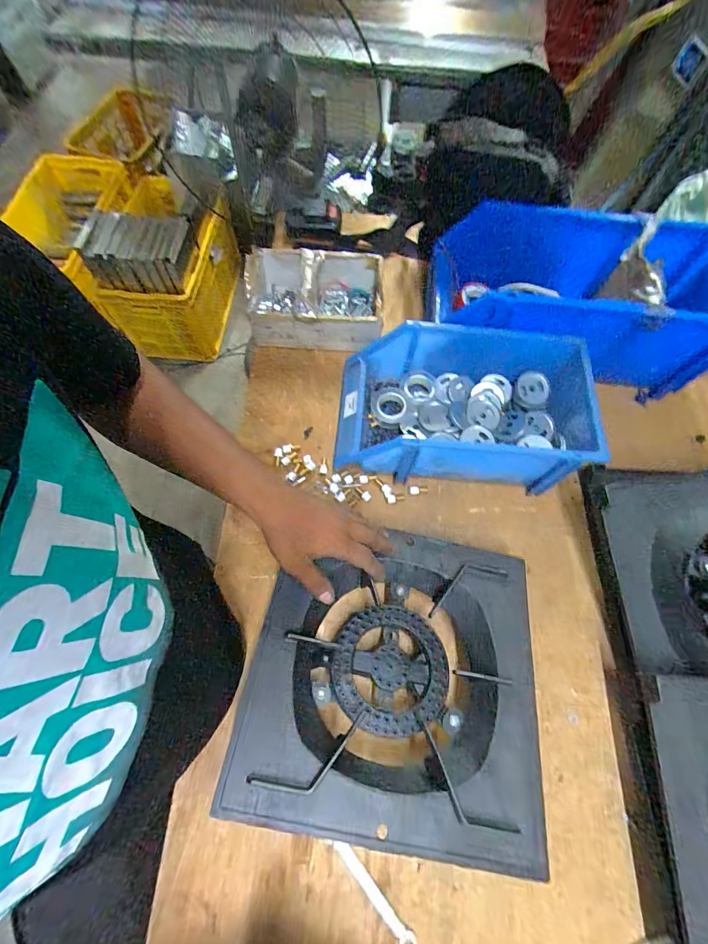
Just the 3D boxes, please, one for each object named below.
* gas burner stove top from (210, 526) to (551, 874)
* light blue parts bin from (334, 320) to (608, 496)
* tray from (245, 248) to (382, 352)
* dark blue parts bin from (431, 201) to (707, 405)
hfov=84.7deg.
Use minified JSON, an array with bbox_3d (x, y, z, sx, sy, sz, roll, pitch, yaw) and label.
[{"bbox_3d":[0.042,0.220,0.444,0.293,0.104,0.294,13,57,-1],"label":"gas burner stove top"},{"bbox_3d":[0.156,-0.090,0.564,0.344,0.129,0.190,6,67,0],"label":"light blue parts bin"},{"bbox_3d":[-0.067,-0.302,0.666,0.223,0.091,0.169,3,67,-1],"label":"tray"},{"bbox_3d":[0.347,-0.264,0.618,0.429,0.179,0.210,6,67,0],"label":"dark blue parts bin"}]

